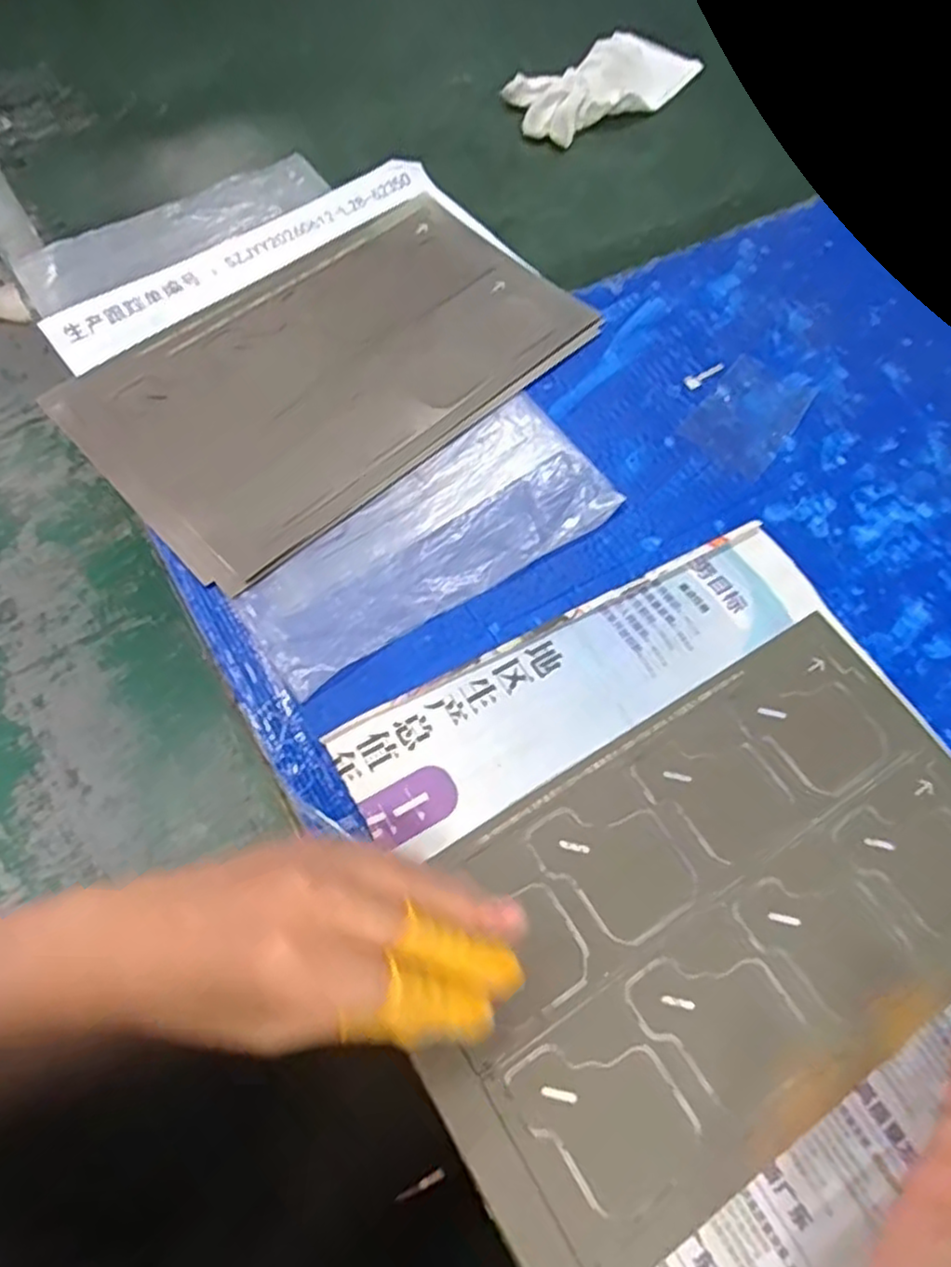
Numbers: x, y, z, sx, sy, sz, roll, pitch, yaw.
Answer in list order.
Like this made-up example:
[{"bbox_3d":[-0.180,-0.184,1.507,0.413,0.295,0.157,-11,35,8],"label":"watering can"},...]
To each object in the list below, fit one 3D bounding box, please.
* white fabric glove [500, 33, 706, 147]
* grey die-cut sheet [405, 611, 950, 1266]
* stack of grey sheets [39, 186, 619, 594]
[{"bbox_3d":[0.110,-0.459,0.602,0.182,0.024,0.085,-39,72,-19],"label":"white fabric glove"},{"bbox_3d":[0.111,0.126,0.332,0.290,0.004,0.173,-30,70,-15],"label":"grey die-cut sheet"},{"bbox_3d":[-0.089,-0.175,0.460,0.311,0.009,0.192,-40,72,-19],"label":"stack of grey sheets"}]

